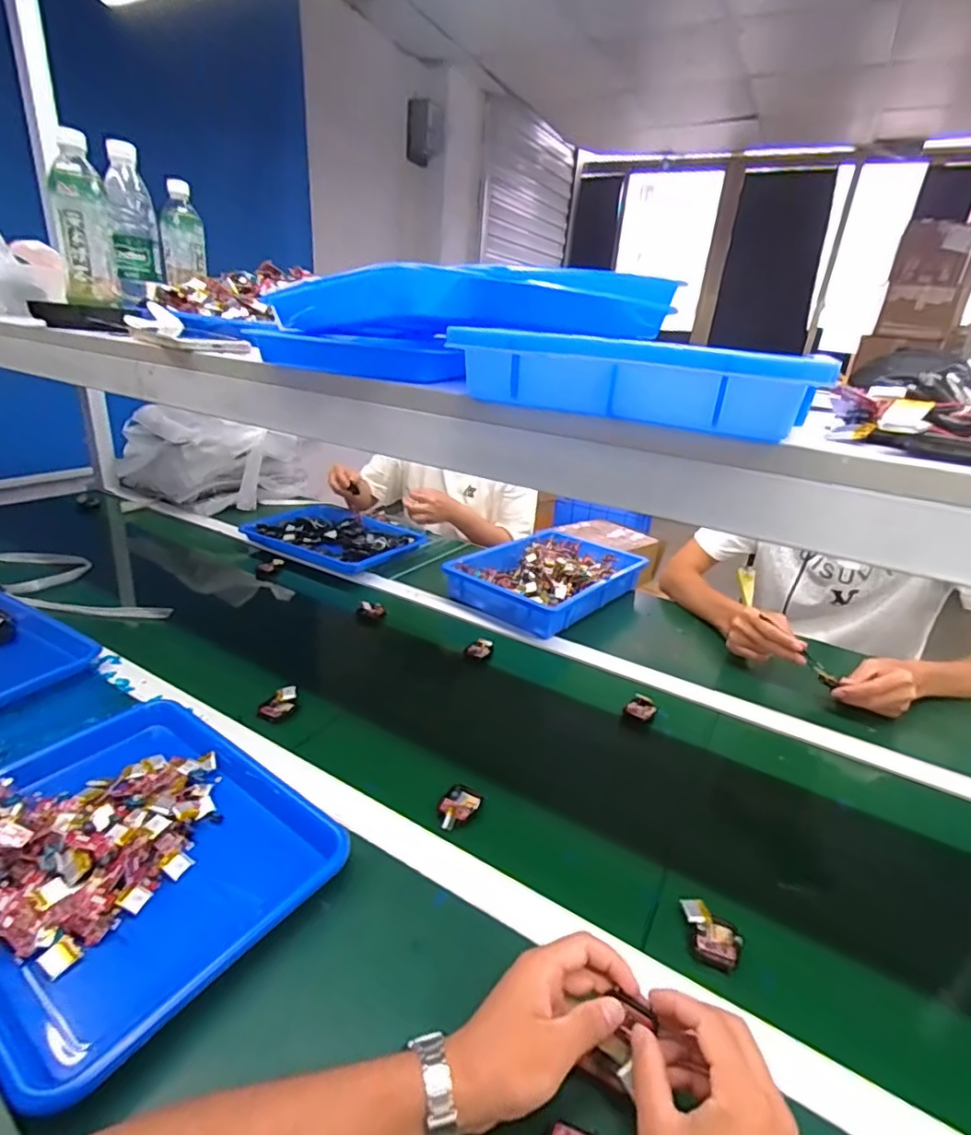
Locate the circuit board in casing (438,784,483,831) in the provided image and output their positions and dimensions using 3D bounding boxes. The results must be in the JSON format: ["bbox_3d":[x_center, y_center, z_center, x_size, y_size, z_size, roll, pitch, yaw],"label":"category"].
[{"bbox_3d":[-0.029,0.245,0.585,0.036,0.013,0.062,13,25,19],"label":"circuit board in casing"}]

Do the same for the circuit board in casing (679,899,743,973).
[{"bbox_3d":[0.190,0.311,0.484,0.051,0.016,0.045,15,25,21],"label":"circuit board in casing"}]

